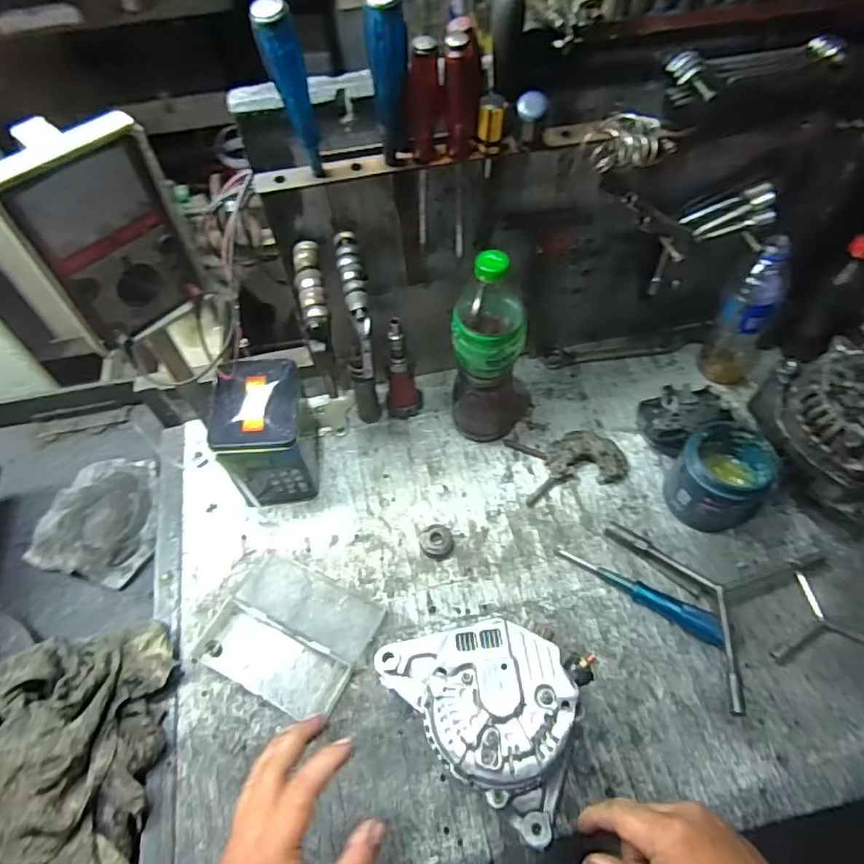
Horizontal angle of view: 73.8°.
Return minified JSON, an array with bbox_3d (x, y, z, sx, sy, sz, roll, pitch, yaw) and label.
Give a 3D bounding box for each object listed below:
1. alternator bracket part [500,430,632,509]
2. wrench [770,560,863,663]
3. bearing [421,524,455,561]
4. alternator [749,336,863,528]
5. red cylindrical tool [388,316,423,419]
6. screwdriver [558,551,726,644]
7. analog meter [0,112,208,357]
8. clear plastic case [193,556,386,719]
[{"bbox_3d":[0.174,0.032,0.722,0.134,0.028,0.090,-10,56,-5],"label":"alternator bracket part"},{"bbox_3d":[0.416,0.187,0.611,0.135,0.017,0.102,-2,56,1],"label":"wrench"},{"bbox_3d":[0.007,0.126,0.673,0.037,0.017,0.040,17,58,13],"label":"bearing"},{"bbox_3d":[0.469,0.003,0.642,0.154,0.186,0.172,-17,57,-9],"label":"alternator"},{"bbox_3d":[-0.039,-0.076,0.727,0.049,0.155,0.042,-7,56,-3],"label":"red cylindrical tool"},{"bbox_3d":[0.228,0.170,0.632,0.185,0.021,0.028,29,62,20],"label":"screwdriver"},{"bbox_3d":[-0.277,-0.163,0.490,0.055,0.169,0.129,34,64,22],"label":"analog meter"},{"bbox_3d":[-0.151,0.215,0.620,0.159,0.018,0.134,21,59,16],"label":"clear plastic case"}]

